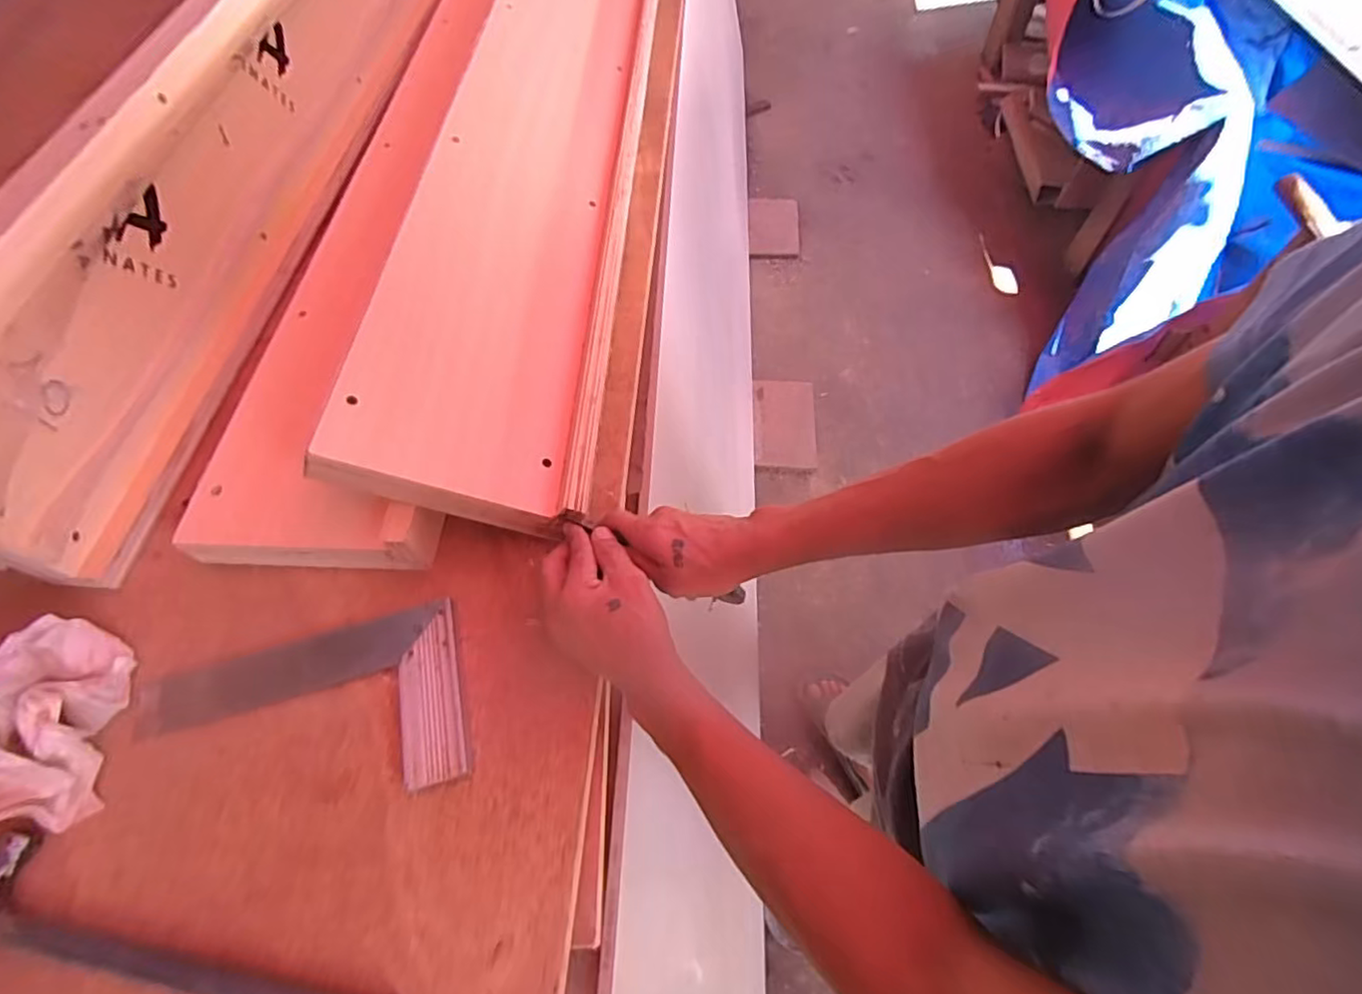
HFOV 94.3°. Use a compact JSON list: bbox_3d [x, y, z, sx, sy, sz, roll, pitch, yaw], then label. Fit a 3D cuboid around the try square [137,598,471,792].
[{"bbox_3d":[-0.285,0.163,0.471,0.240,0.013,0.138,-12,60,-6],"label":"try square"}]

